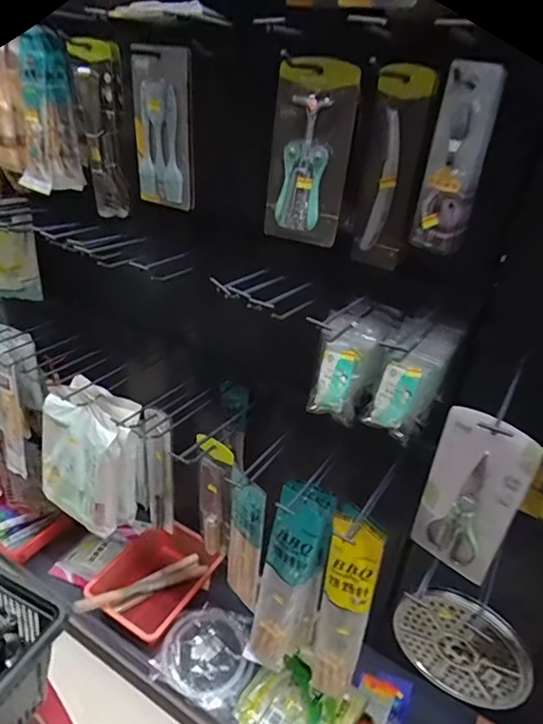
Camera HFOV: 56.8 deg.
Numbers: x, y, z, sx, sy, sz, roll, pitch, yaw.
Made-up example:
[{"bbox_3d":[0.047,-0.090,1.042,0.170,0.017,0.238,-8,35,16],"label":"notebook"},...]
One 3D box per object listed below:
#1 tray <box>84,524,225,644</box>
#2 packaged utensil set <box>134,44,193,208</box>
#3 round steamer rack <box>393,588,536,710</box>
[{"bbox_3d":[-0.347,0.647,1.515,0.245,0.090,0.346,21,33,24],"label":"tray"},{"bbox_3d":[-0.173,-0.370,0.806,0.111,0.224,0.021,21,32,26],"label":"packaged utensil set"},{"bbox_3d":[0.315,0.482,0.842,0.214,0.225,0.020,21,33,23],"label":"round steamer rack"}]

